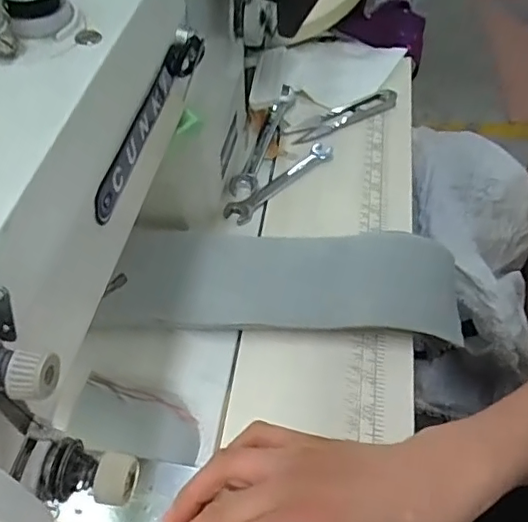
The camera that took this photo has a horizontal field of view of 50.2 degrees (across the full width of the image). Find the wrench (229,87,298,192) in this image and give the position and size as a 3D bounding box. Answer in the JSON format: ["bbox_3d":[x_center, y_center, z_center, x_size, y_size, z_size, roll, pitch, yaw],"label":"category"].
[{"bbox_3d":[0.000,-0.114,0.516,0.021,0.010,0.135,15,54,11],"label":"wrench"}]

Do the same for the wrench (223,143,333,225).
[{"bbox_3d":[0.014,-0.069,0.483,0.026,0.004,0.117,37,61,25],"label":"wrench"}]

